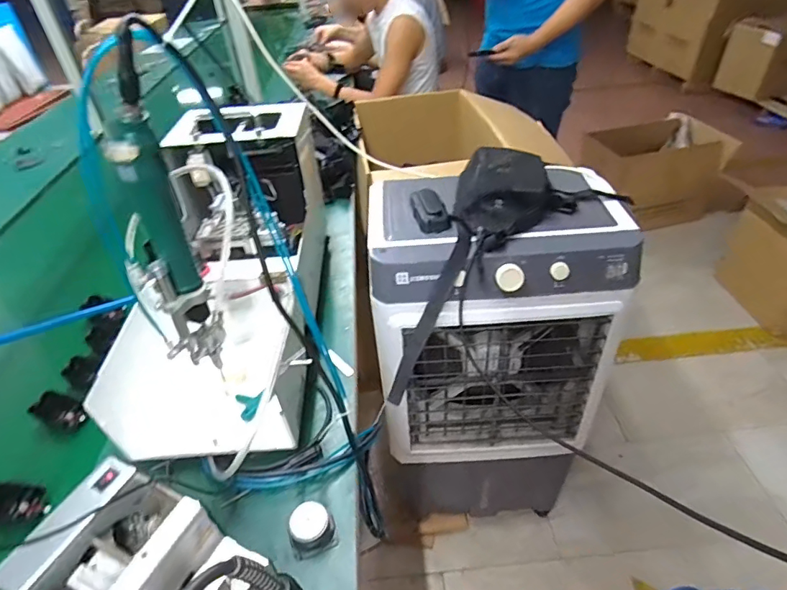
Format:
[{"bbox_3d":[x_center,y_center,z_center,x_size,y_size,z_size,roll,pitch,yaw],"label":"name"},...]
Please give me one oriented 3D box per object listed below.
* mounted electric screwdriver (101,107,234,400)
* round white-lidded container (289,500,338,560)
[{"bbox_3d":[-0.226,-0.028,0.468,0.051,0.276,0.063,2,41,8],"label":"mounted electric screwdriver"},{"bbox_3d":[-0.093,0.264,0.531,0.047,0.034,0.043,-17,42,-13],"label":"round white-lidded container"}]

